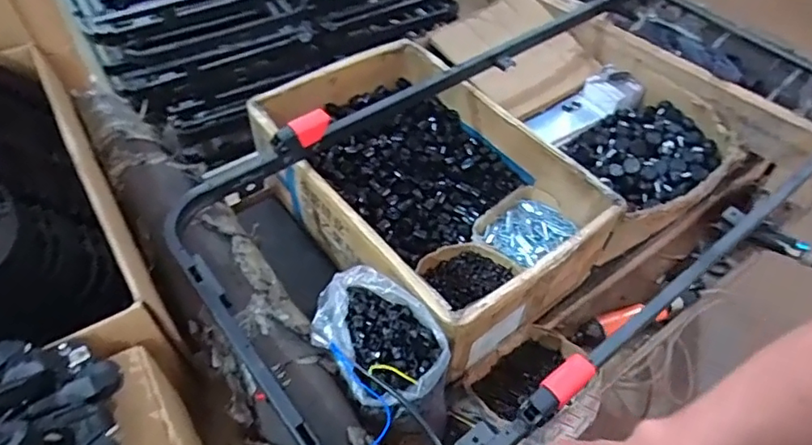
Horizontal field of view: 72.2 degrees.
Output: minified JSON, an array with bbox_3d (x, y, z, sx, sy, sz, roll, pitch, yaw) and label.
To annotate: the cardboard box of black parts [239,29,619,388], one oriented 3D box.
[{"bbox_3d":[0.021,-0.077,0.920,0.360,0.148,0.559,-31,59,-25],"label":"cardboard box of black parts"}]

